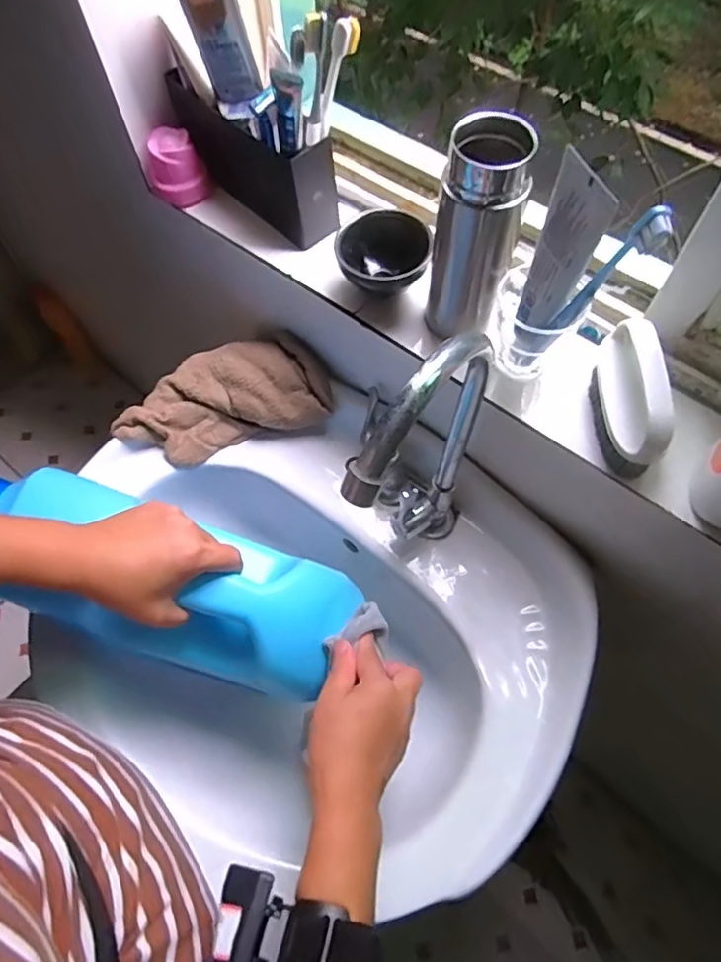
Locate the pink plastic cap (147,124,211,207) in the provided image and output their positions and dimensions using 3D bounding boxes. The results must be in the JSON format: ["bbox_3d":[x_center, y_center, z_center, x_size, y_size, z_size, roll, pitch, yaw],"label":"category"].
[{"bbox_3d":[-0.193,-0.324,0.601,0.058,0.059,0.045,-22,64,-9],"label":"pink plastic cap"}]

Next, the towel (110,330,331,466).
[{"bbox_3d":[-0.153,-0.090,0.645,0.227,0.035,0.112,-20,94,2],"label":"towel"}]

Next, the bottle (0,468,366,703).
[{"bbox_3d":[-0.179,0.082,0.503,0.356,0.099,0.127,22,66,2],"label":"bottle"}]

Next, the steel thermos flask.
[{"bbox_3d":[0.089,-0.189,0.458,0.059,0.164,0.058,8,64,6],"label":"steel thermos flask"}]

